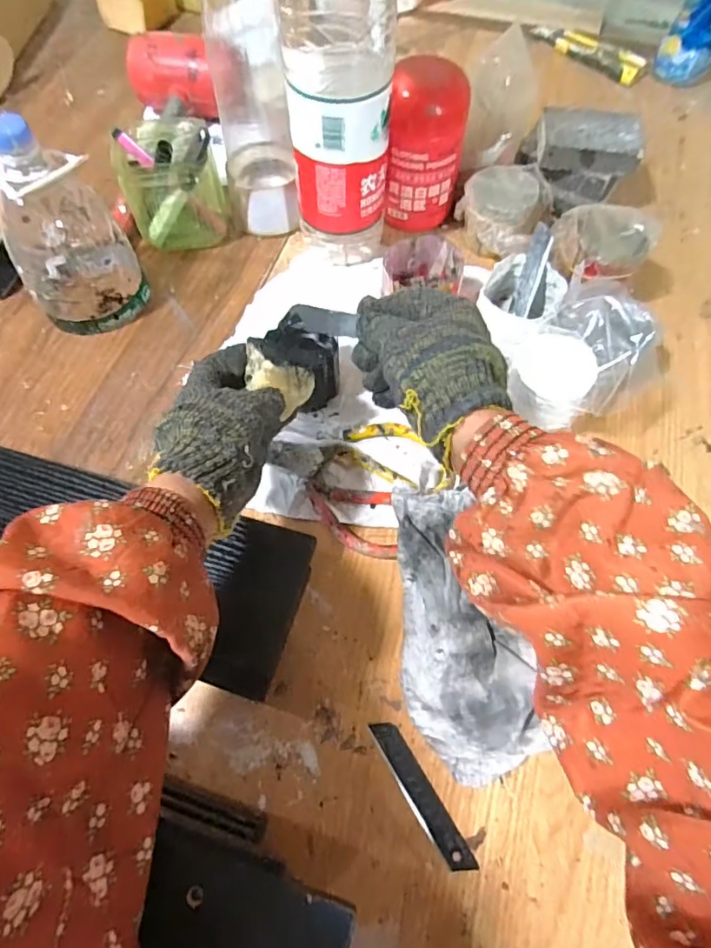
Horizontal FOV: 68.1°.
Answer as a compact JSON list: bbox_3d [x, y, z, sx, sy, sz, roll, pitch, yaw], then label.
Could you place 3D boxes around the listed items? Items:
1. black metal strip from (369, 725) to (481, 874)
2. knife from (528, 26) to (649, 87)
[{"bbox_3d":[0.042,0.207,0.341,0.018,0.004,0.096,-28,67,-14],"label":"black metal strip"},{"bbox_3d":[0.310,-0.576,0.715,0.166,0.021,0.033,38,69,17],"label":"knife"}]

